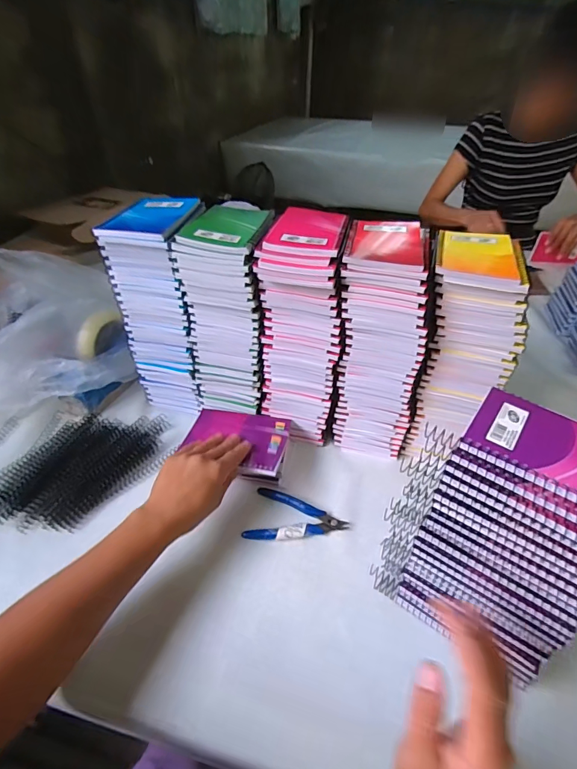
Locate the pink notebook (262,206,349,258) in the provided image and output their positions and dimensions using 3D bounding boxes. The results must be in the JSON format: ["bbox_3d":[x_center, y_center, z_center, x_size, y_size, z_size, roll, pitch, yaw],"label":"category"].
[{"bbox_3d":[0.025,-0.182,0.468,0.081,0.007,0.133,9,42,9],"label":"pink notebook"}]

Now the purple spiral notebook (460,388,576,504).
[{"bbox_3d":[0.199,0.049,0.283,0.127,0.008,0.081,29,46,26],"label":"purple spiral notebook"}]

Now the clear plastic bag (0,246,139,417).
[{"bbox_3d":[-0.390,-0.083,0.608,0.277,0.169,0.253,-12,43,-14],"label":"clear plastic bag"}]

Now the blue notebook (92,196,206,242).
[{"bbox_3d":[-0.161,-0.206,0.486,0.091,0.009,0.135,5,42,4],"label":"blue notebook"}]

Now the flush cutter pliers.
[{"bbox_3d":[0.012,0.165,0.483,0.116,0.010,0.070,7,42,7],"label":"flush cutter pliers"}]

